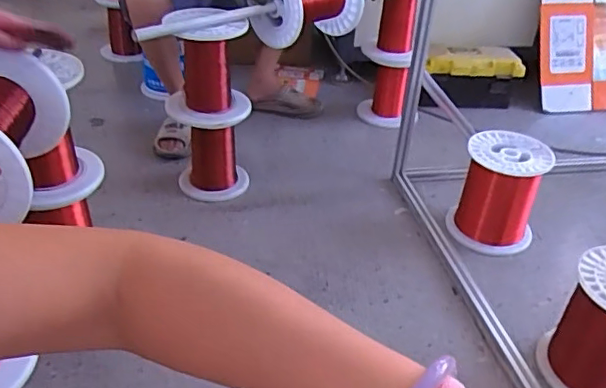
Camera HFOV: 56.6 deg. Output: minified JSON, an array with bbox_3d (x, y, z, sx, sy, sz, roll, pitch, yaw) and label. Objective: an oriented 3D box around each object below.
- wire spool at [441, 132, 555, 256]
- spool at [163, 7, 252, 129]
[{"bbox_3d":[0.490,-0.006,1.418,0.198,0.253,0.197,1,34,-1],"label":"wire spool"},{"bbox_3d":[-0.247,-0.321,1.427,0.213,0.261,0.179,-3,35,-11],"label":"spool"}]

